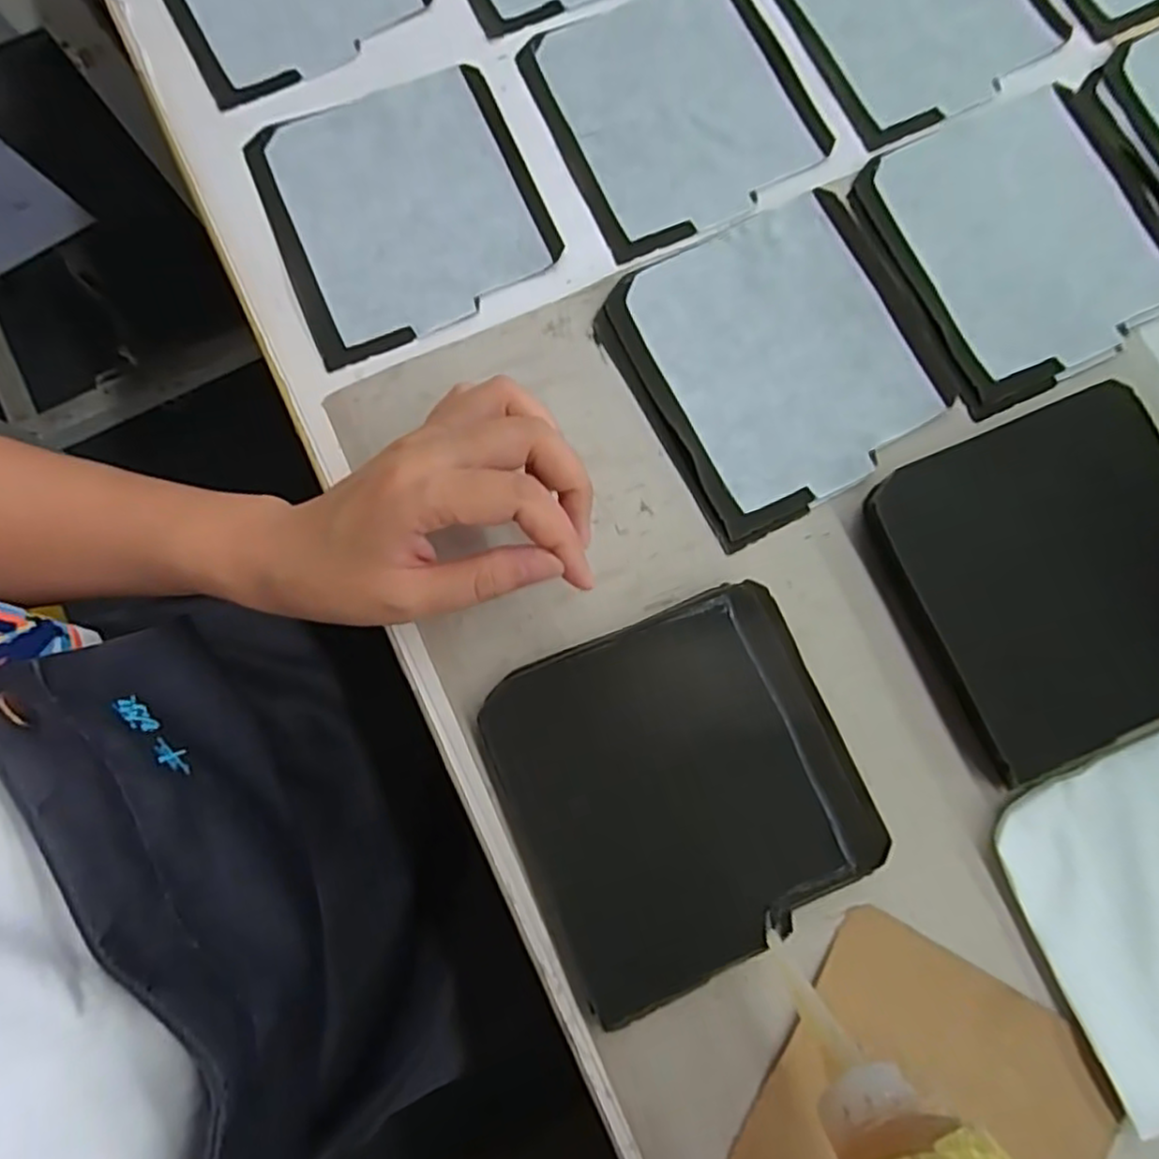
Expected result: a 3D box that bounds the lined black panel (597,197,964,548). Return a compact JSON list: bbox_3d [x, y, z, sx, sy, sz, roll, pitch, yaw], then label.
[{"bbox_3d":[0.093,-0.105,0.328,0.134,0.005,0.136,-29,81,-5],"label":"lined black panel"}]

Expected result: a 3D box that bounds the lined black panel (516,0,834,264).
[{"bbox_3d":[0.051,-0.240,0.356,0.124,0.006,0.133,-23,80,-4],"label":"lined black panel"}]

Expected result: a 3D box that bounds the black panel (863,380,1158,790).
[{"bbox_3d":[0.212,-0.003,0.301,0.133,0.019,0.136,-23,80,-4],"label":"black panel"}]

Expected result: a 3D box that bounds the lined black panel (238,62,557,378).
[{"bbox_3d":[-0.085,-0.182,0.345,0.128,0.009,0.130,-23,80,-4],"label":"lined black panel"}]

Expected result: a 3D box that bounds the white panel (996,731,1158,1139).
[{"bbox_3d":[0.241,0.137,0.281,0.107,0.004,0.131,-24,81,-4],"label":"white panel"}]

